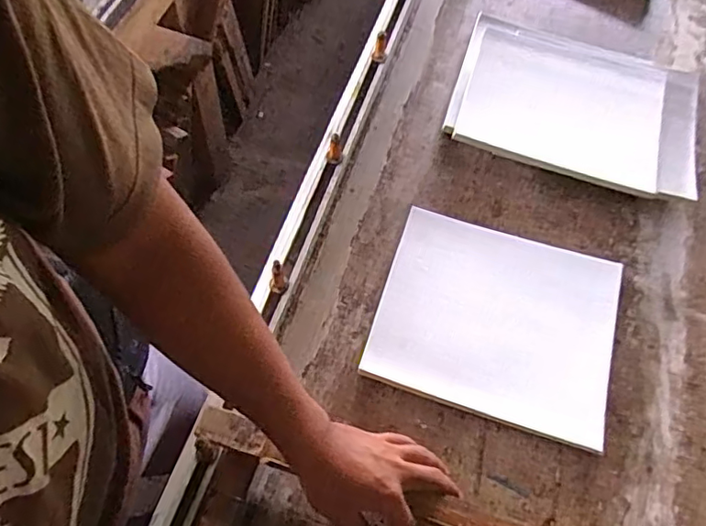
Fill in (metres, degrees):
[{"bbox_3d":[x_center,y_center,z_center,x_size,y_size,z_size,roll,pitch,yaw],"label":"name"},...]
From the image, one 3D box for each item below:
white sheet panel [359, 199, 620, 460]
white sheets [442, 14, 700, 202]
[{"bbox_3d":[0.167,0.063,0.688,0.264,0.014,0.231,17,67,8],"label":"white sheet panel"},{"bbox_3d":[0.307,-0.223,0.812,0.320,0.020,0.230,16,71,6],"label":"white sheets"}]

